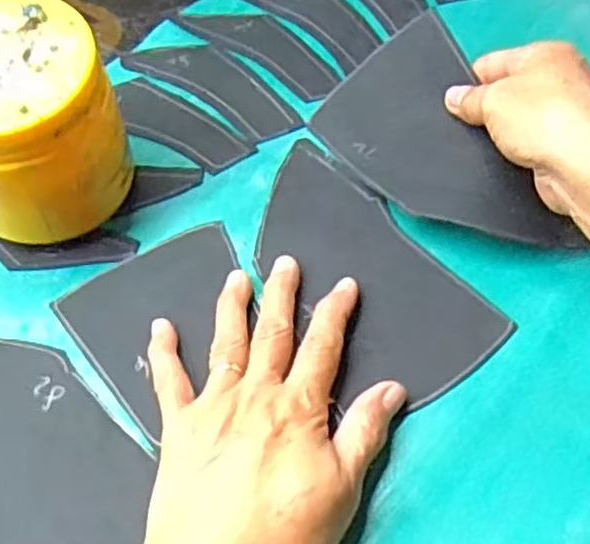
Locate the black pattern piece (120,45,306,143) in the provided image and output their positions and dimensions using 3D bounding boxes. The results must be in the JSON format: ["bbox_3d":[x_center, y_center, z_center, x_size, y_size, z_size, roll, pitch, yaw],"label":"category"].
[{"bbox_3d":[-0.051,-0.122,0.485,0.128,0.005,0.046,31,63,22],"label":"black pattern piece"}]

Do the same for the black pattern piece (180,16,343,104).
[{"bbox_3d":[-0.018,-0.150,0.497,0.043,0.004,0.119,-41,62,-21],"label":"black pattern piece"}]

